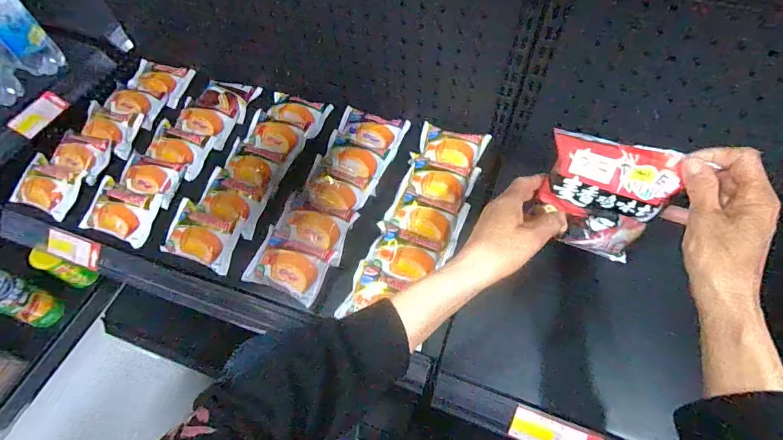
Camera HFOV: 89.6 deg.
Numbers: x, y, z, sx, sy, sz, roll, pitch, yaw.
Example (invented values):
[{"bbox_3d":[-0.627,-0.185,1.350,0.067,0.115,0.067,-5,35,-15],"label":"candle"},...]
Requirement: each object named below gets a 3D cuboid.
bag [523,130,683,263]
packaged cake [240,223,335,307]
[{"bbox_3d":[0.216,-0.014,0.424,0.116,0.152,0.040,15,59,10],"label":"bag"},{"bbox_3d":[-0.131,0.055,0.503,0.100,0.033,0.077,21,61,14],"label":"packaged cake"}]

